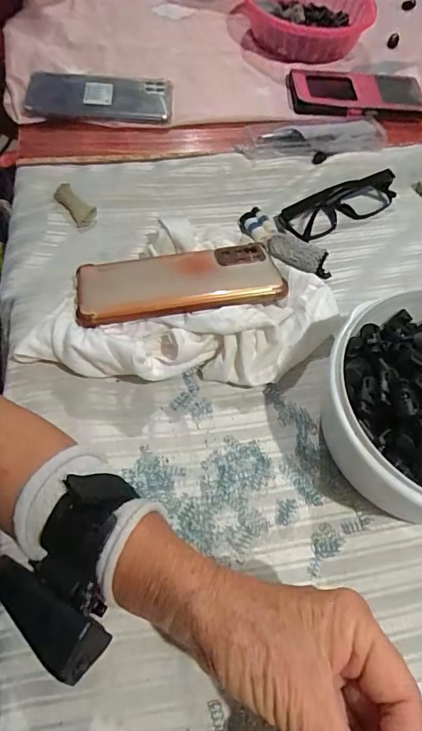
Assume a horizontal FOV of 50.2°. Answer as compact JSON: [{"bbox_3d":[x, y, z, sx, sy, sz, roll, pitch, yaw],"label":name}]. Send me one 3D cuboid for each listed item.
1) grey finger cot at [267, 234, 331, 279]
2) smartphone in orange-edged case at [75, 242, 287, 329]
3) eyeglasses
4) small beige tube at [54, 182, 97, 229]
[{"bbox_3d":[0.082,-0.102,0.415,0.063,0.007,0.025,31,83,18],"label":"grey finger cot"},{"bbox_3d":[-0.027,-0.071,0.367,0.158,0.010,0.079,-12,46,-9],"label":"smartphone in orange-edged case"},{"bbox_3d":[0.131,-0.160,0.446,0.130,0.021,0.035,-28,65,-19],"label":"eyeglasses"},{"bbox_3d":[-0.129,-0.151,0.427,0.042,0.012,0.019,47,64,-9],"label":"small beige tube"}]

